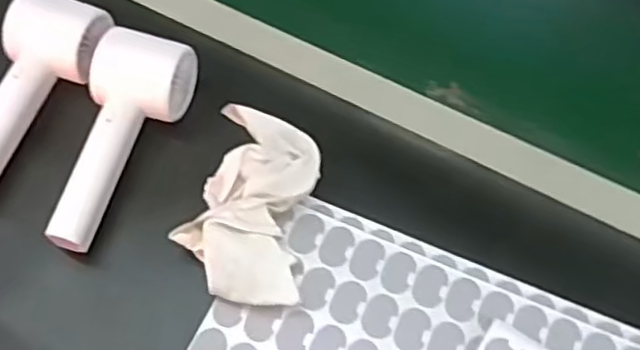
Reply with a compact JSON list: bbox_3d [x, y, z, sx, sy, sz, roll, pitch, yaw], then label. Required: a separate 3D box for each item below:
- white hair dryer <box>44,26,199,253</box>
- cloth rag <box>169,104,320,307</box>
[{"bbox_3d":[-0.141,-0.022,0.471,0.056,0.048,0.153,18,75,7],"label":"white hair dryer"},{"bbox_3d":[-0.045,0.014,0.450,0.082,0.043,0.141,8,59,1],"label":"cloth rag"}]

